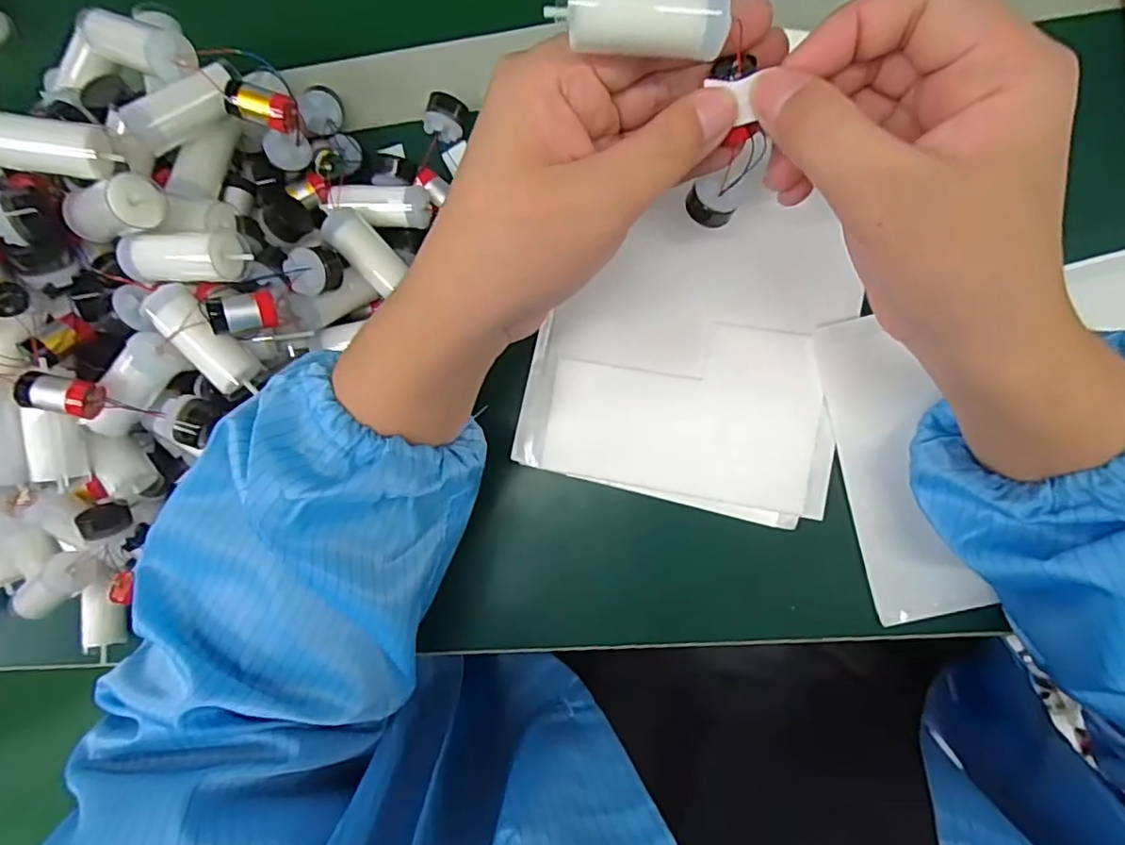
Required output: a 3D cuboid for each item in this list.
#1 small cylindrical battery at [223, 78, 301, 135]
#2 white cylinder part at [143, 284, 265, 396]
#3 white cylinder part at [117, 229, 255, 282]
[{"bbox_3d":[-0.135,-0.142,0.264,0.030,0.012,0.016,15,92,-13],"label":"small cylindrical battery"},{"bbox_3d":[-0.154,-0.036,0.252,0.021,0.018,0.054,-41,101,6],"label":"white cylinder part"},{"bbox_3d":[-0.160,-0.070,0.244,0.053,0.019,0.020,1,91,7],"label":"white cylinder part"}]

